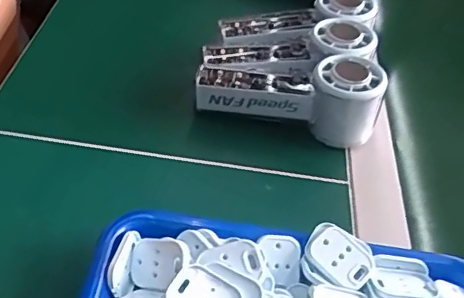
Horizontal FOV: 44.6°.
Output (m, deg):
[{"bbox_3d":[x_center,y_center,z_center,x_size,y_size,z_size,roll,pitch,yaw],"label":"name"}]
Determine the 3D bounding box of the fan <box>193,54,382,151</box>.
[{"bbox_3d":[0.047,-0.049,0.478,0.152,0.061,0.051,9,46,6],"label":"fan"}]

